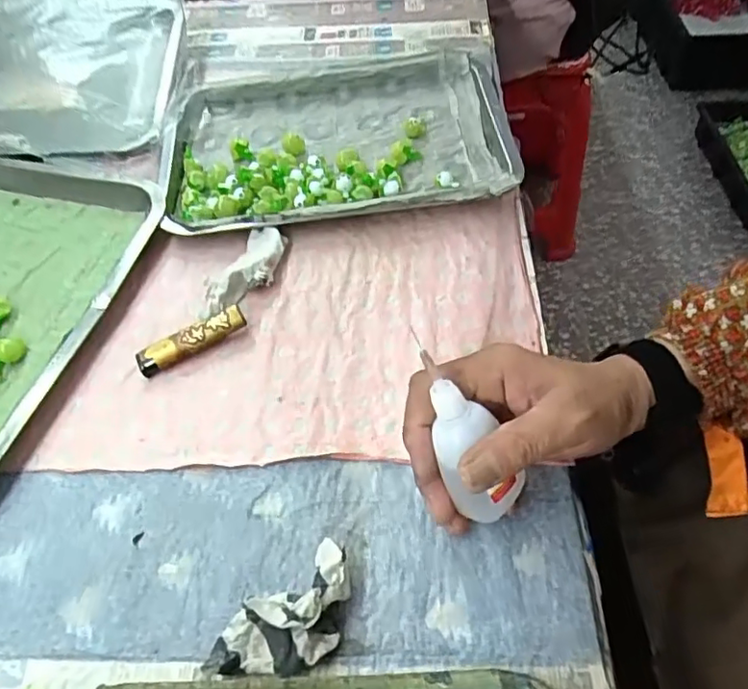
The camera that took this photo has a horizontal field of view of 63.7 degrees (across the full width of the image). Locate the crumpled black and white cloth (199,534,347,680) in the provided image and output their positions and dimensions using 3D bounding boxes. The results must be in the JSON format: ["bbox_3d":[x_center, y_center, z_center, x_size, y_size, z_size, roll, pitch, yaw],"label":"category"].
[{"bbox_3d":[-0.046,0.146,0.314,0.083,0.027,0.044,-29,58,-16],"label":"crumpled black and white cloth"}]

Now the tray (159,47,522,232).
[{"bbox_3d":[-0.032,-0.184,0.541,0.295,0.034,0.203,-6,55,-1],"label":"tray"}]

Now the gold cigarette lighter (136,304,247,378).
[{"bbox_3d":[-0.130,-0.003,0.428,0.079,0.019,0.019,-24,57,-13],"label":"gold cigarette lighter"}]

